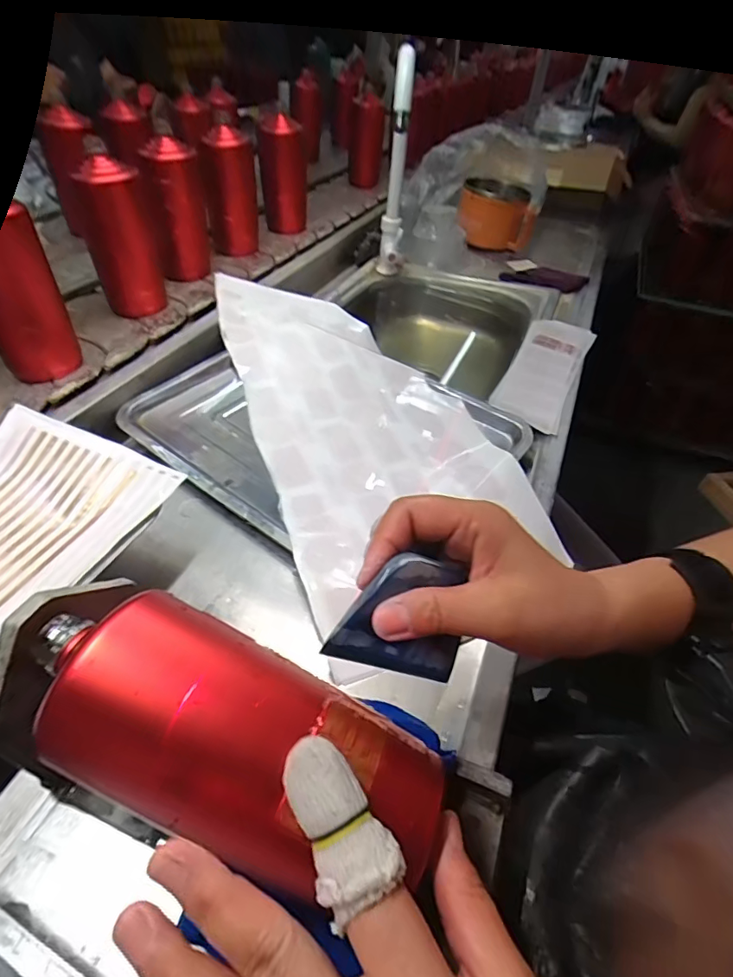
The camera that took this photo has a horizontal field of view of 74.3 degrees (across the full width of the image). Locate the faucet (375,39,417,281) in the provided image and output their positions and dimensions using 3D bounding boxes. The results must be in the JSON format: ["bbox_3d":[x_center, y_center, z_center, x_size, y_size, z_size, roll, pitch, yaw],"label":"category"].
[{"bbox_3d":[0.043,-0.440,0.703,0.039,0.362,0.065,5,84,0],"label":"faucet"}]

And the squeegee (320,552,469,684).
[{"bbox_3d":[0.024,0.064,0.242,0.075,0.063,0.004,22,9,-27],"label":"squeegee"}]

